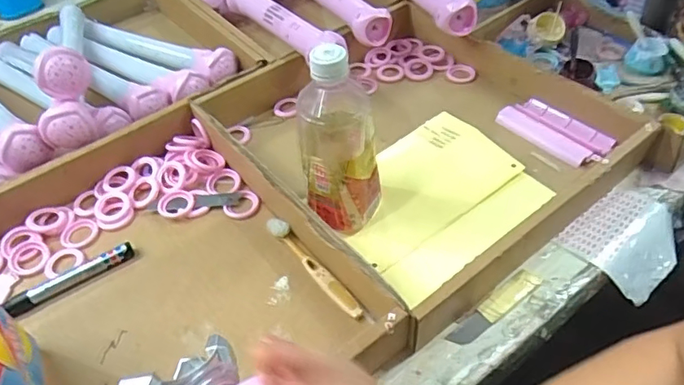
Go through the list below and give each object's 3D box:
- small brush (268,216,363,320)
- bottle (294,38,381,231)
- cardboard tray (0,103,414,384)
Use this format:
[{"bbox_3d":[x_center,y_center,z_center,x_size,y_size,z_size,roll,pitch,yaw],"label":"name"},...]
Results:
[{"bbox_3d":[-0.028,0.069,0.492,0.015,0.012,0.137,-32,53,-23],"label":"small brush"},{"bbox_3d":[-0.002,-0.046,0.477,0.066,0.186,0.071,-3,48,1],"label":"bottle"},{"bbox_3d":[-0.196,0.089,0.459,0.344,0.055,0.376,-32,53,-23],"label":"cardboard tray"}]

